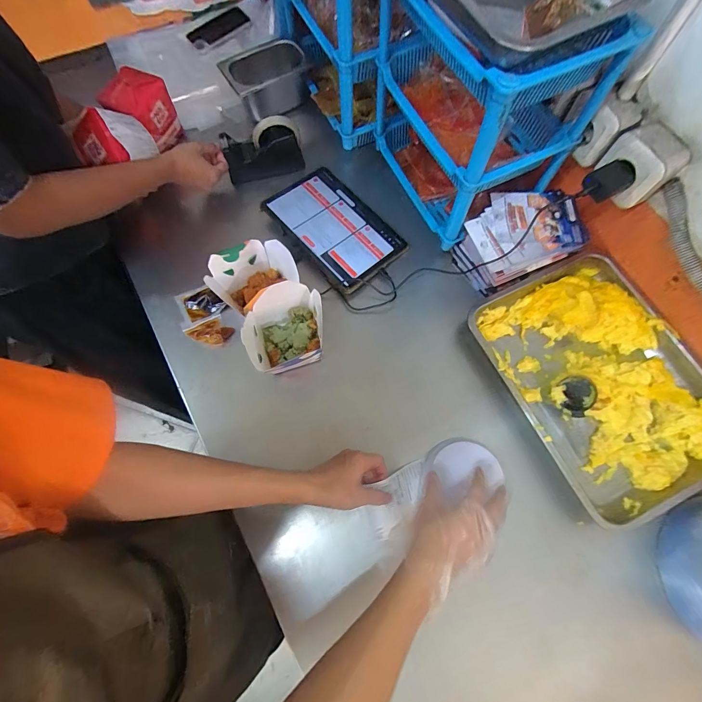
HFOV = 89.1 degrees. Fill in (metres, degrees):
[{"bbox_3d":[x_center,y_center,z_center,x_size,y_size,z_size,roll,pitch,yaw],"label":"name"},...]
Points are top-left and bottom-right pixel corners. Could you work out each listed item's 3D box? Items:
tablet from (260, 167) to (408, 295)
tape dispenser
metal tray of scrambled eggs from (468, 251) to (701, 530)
[{"bbox_3d":[-0.031,-0.240,0.692,0.156,0.019,0.256,-41,81,-15],"label":"tablet"},{"bbox_3d":[-0.178,-0.403,0.718,0.151,0.112,0.040,-12,71,-3],"label":"tape dispenser"},{"bbox_3d":[0.400,0.043,0.585,0.288,0.053,0.388,-25,72,-7],"label":"metal tray of scrambled eggs"}]

